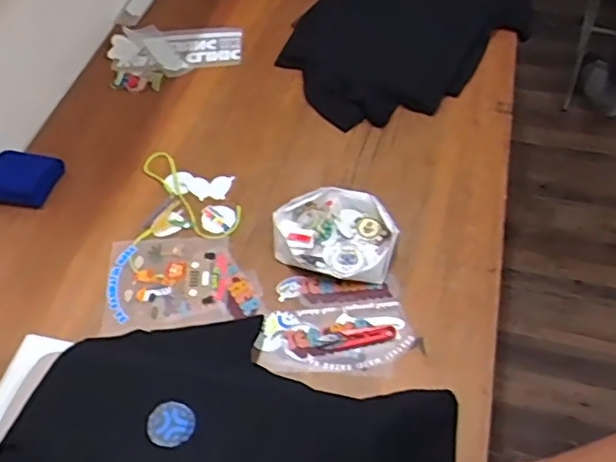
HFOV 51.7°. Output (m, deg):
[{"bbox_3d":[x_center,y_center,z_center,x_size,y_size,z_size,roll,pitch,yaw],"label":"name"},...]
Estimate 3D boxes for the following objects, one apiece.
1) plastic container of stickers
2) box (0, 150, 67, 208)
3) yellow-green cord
[{"bbox_3d":[0.046,0.005,1.045,0.196,0.045,0.156,15,55,13],"label":"plastic container of stickers"},{"bbox_3d":[-0.514,-0.100,1.141,0.136,0.037,0.119,7,54,8],"label":"box"},{"bbox_3d":[-0.207,-0.067,1.119,0.174,0.012,0.206,-4,53,0],"label":"yellow-green cord"}]

